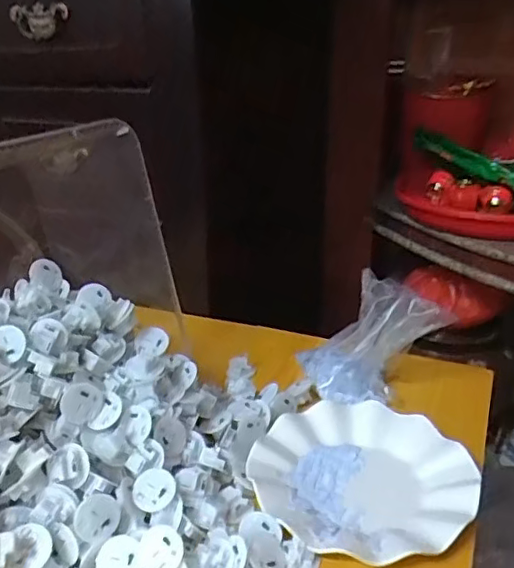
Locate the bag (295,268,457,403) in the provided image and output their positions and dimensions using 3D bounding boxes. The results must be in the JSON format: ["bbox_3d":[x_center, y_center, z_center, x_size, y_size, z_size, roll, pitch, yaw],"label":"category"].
[{"bbox_3d":[0.115,0.056,0.631,0.110,0.109,0.141,-12,27,-24],"label":"bag"}]

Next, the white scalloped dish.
[{"bbox_3d":[0.089,0.164,0.501,0.172,0.023,0.177,0,24,0],"label":"white scalloped dish"}]

